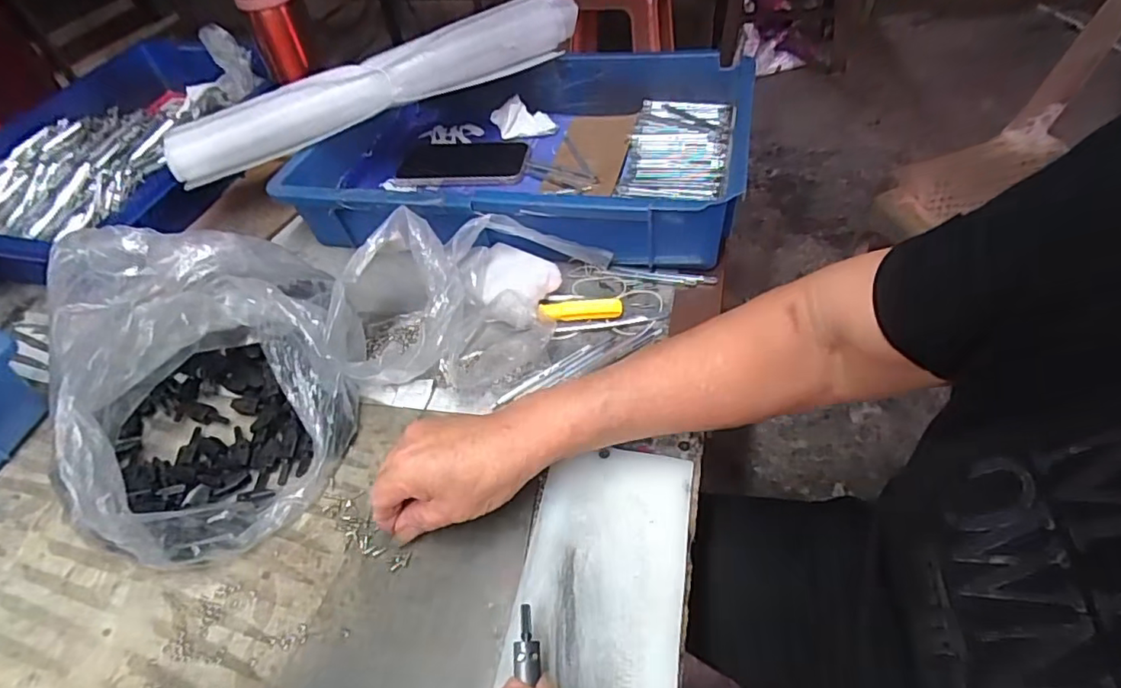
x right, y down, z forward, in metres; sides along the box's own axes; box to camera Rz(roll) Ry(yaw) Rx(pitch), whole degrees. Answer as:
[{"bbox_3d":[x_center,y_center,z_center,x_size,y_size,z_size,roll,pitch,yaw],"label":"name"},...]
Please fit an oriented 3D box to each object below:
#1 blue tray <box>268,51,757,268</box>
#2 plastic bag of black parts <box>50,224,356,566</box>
[{"bbox_3d":[-0.041,-0.197,0.604,0.434,0.088,0.277,6,49,12],"label":"blue tray"},{"bbox_3d":[-0.245,0.016,0.412,0.189,0.136,0.211,-31,52,-20],"label":"plastic bag of black parts"}]

